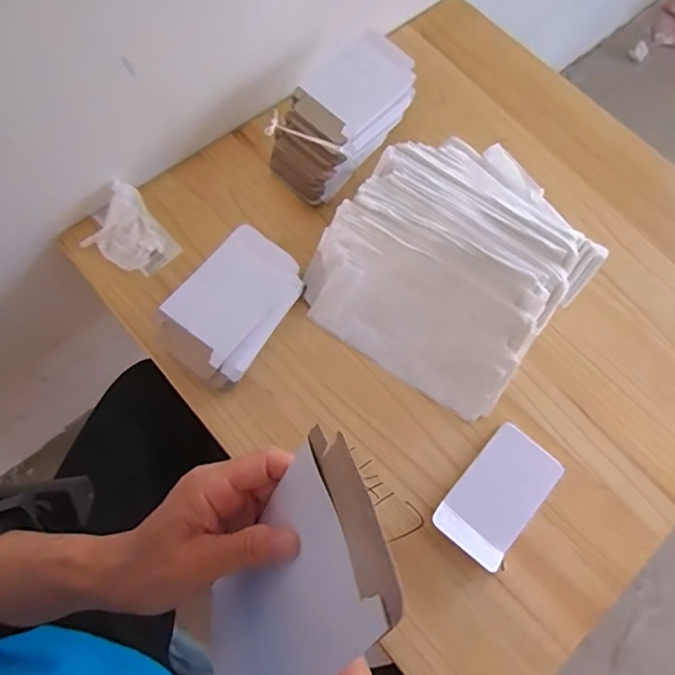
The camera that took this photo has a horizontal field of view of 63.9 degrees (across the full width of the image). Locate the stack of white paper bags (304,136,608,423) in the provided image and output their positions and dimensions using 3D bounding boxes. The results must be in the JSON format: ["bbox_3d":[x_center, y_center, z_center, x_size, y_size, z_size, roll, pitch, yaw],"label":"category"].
[{"bbox_3d":[0.156,-0.113,0.697,0.308,0.069,0.350,32,72,10],"label":"stack of white paper bags"}]

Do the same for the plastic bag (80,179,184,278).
[{"bbox_3d":[-0.287,-0.140,0.733,0.098,0.041,0.127,-41,75,-14],"label":"plastic bag"}]

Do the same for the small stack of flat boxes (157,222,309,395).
[{"bbox_3d":[-0.131,-0.035,0.666,0.116,0.055,0.181,31,72,10],"label":"small stack of flat boxes"}]

